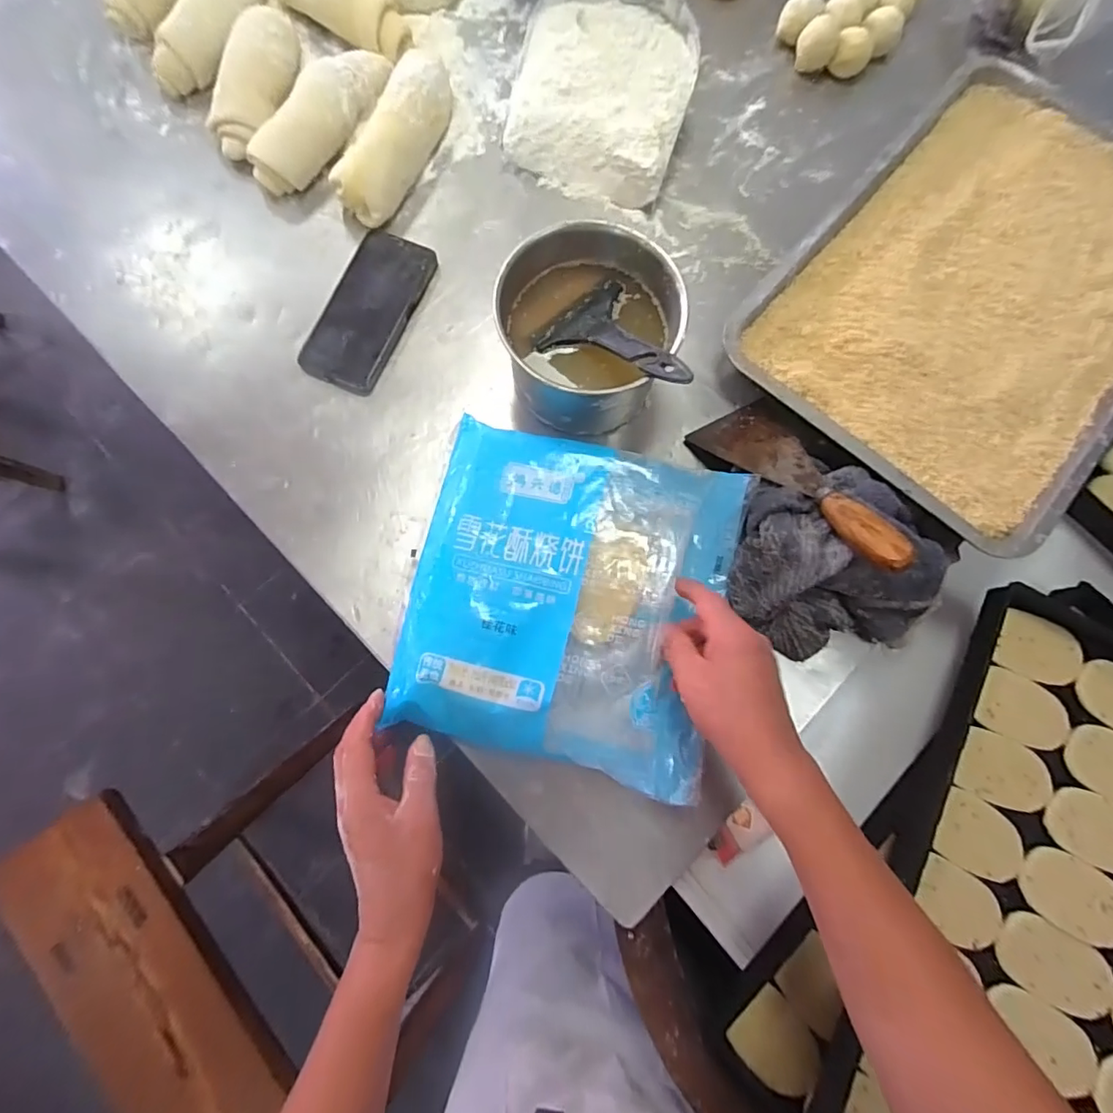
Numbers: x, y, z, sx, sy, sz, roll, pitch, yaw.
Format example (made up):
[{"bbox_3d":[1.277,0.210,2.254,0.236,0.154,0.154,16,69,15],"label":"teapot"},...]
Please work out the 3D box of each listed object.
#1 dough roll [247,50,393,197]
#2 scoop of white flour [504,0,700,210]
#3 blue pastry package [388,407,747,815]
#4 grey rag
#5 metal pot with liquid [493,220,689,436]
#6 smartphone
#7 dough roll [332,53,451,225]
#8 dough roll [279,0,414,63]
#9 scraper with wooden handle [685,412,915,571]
[{"bbox_3d":[-0.243,-0.457,0.567,0.064,0.046,0.185,37,80,5],"label":"dough roll"},{"bbox_3d":[0.049,-0.492,0.563,0.181,0.066,0.199,17,78,1],"label":"scoop of white flour"},{"bbox_3d":[0.012,0.033,0.463,0.265,0.064,0.268,12,79,4],"label":"blue pastry package"},{"bbox_3d":[0.251,0.001,0.462,0.191,0.052,0.159,-9,79,0],"label":"grey rag"},{"bbox_3d":[0.029,-0.199,0.488,0.147,0.097,0.148,0,79,-2],"label":"metal pot with liquid"},{"bbox_3d":[-0.188,-0.247,0.540,0.079,0.016,0.168,22,80,6],"label":"smartphone"},{"bbox_3d":[-0.161,-0.438,0.559,0.054,0.049,0.199,21,80,6],"label":"dough roll"},{"bbox_3d":[-0.241,-0.610,0.594,0.174,0.055,0.057,35,79,5],"label":"dough roll"},{"bbox_3d":[0.211,-0.063,0.471,0.075,0.019,0.215,-31,50,-5],"label":"scraper with wooden handle"}]

